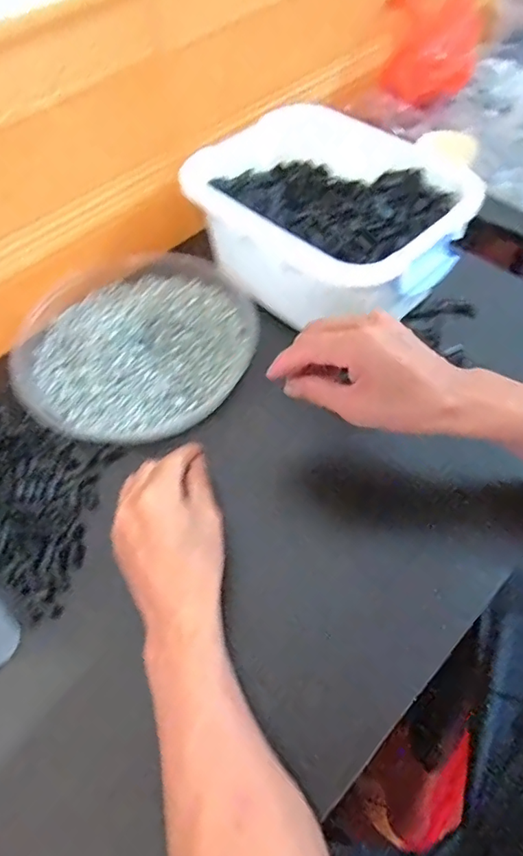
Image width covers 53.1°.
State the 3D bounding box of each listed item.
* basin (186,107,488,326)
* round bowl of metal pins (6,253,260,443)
[{"bbox_3d":[0.061,-0.207,0.526,0.263,0.096,0.188,35,65,22],"label":"basin"},{"bbox_3d":[-0.122,-0.086,0.519,0.219,0.031,0.225,-1,57,2],"label":"round bowl of metal pins"}]

